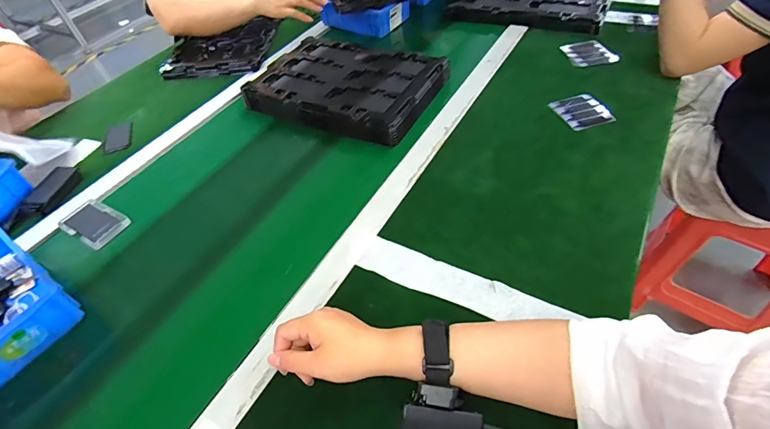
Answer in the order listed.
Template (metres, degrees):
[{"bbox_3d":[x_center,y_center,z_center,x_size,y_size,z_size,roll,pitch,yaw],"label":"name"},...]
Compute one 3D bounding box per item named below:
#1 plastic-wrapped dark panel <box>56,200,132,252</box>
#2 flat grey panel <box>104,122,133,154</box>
[{"bbox_3d":[-0.442,0.010,0.608,0.111,0.004,0.062,20,54,24],"label":"plastic-wrapped dark panel"},{"bbox_3d":[-0.496,-0.143,0.744,0.046,0.009,0.078,-20,48,-9],"label":"flat grey panel"}]

